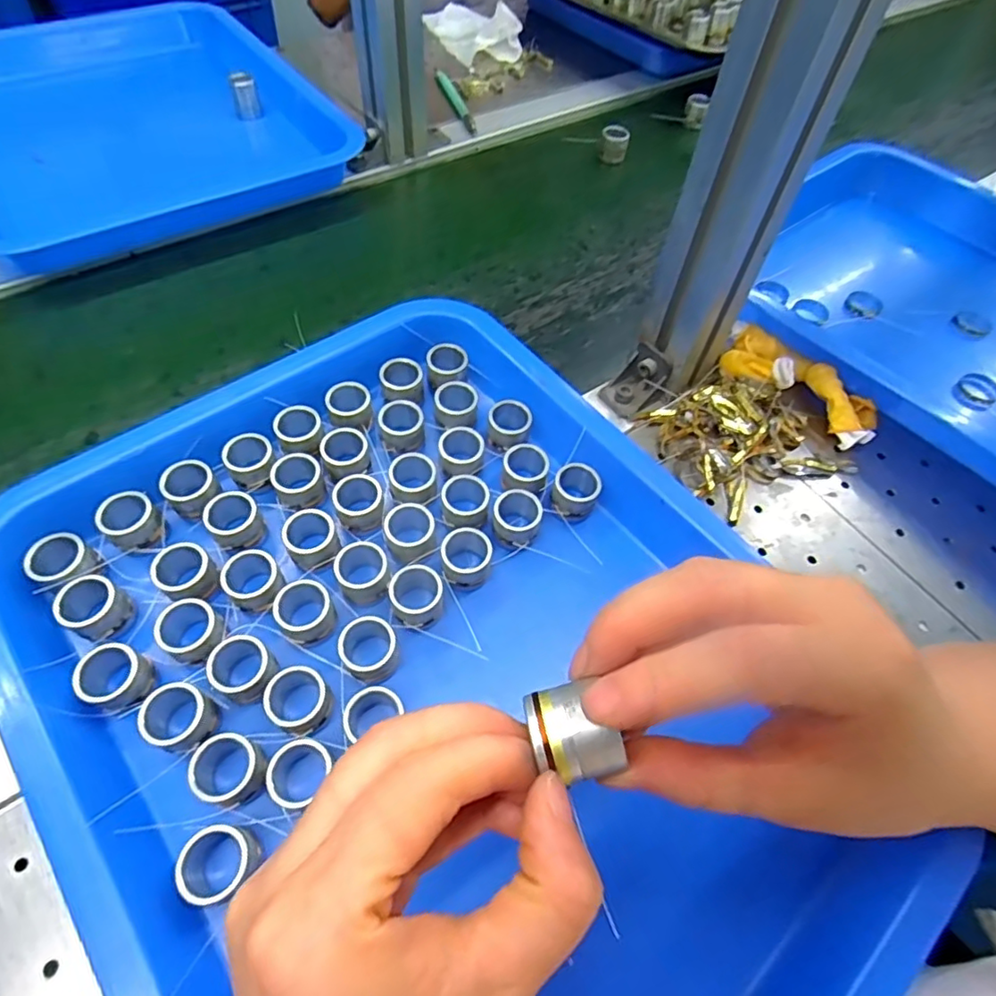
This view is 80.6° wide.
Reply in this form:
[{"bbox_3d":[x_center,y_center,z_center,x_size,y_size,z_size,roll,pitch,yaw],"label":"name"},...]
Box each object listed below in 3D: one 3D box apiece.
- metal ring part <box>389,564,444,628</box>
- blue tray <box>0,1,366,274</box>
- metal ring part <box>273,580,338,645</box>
[{"bbox_3d":[-0.038,0.047,0.279,0.025,0.024,0.023,2,56,-2],"label":"metal ring part"},{"bbox_3d":[-0.328,-0.337,0.518,0.289,0.044,0.343,-28,62,-20],"label":"blue tray"},{"bbox_3d":[-0.090,0.054,0.275,0.025,0.020,0.024,2,56,-2],"label":"metal ring part"}]

